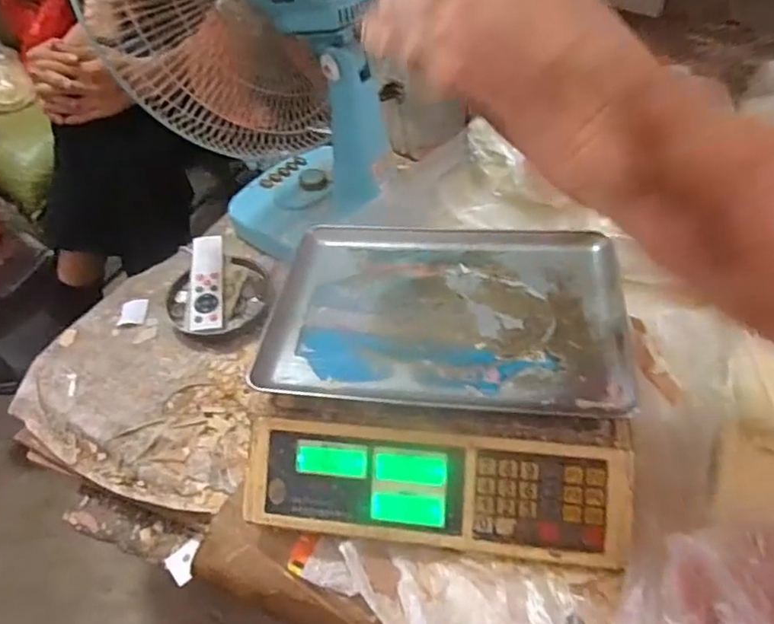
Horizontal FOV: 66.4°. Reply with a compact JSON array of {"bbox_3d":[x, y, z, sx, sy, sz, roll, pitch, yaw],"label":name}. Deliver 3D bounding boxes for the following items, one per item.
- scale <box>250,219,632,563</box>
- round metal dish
[{"bbox_3d":[0.053,0.051,0.582,0.339,0.089,0.325,4,48,9],"label":"scale"},{"bbox_3d":[-0.216,-0.020,0.763,0.132,0.025,0.113,-19,48,-12],"label":"round metal dish"}]

